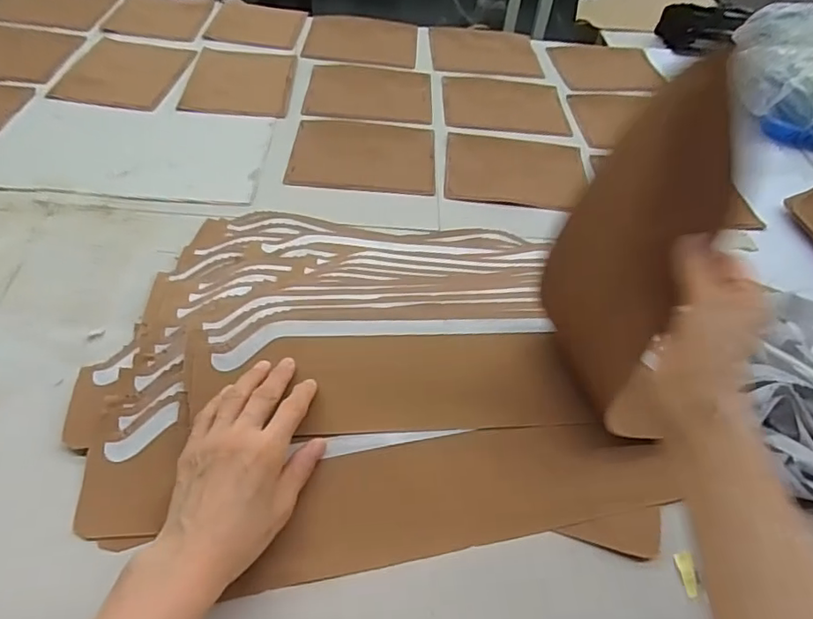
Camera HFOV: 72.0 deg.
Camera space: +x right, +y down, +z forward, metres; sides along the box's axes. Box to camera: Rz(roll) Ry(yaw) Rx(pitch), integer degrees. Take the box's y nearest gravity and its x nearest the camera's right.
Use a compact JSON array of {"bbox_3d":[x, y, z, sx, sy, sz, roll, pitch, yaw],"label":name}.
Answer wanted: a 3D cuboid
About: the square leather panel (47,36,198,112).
[{"bbox_3d":[-0.399,-0.339,0.802,0.152,0.008,0.198,3,46,-3],"label":"square leather panel"}]

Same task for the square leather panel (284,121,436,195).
[{"bbox_3d":[-0.054,-0.202,0.724,0.178,0.006,0.149,5,45,-2],"label":"square leather panel"}]

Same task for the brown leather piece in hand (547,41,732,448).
[{"bbox_3d":[0.163,-0.040,0.417,0.018,0.254,0.112,-9,23,-37],"label":"brown leather piece in hand"}]

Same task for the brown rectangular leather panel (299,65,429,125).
[{"bbox_3d":[-0.054,-0.325,0.840,0.180,0.010,0.158,4,45,-3],"label":"brown rectangular leather panel"}]

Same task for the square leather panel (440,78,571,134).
[{"bbox_3d":[0.146,-0.310,0.847,0.180,0.010,0.148,4,45,-3],"label":"square leather panel"}]

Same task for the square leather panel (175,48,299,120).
[{"bbox_3d":[-0.237,-0.331,0.810,0.140,0.007,0.170,3,50,-6],"label":"square leather panel"}]

